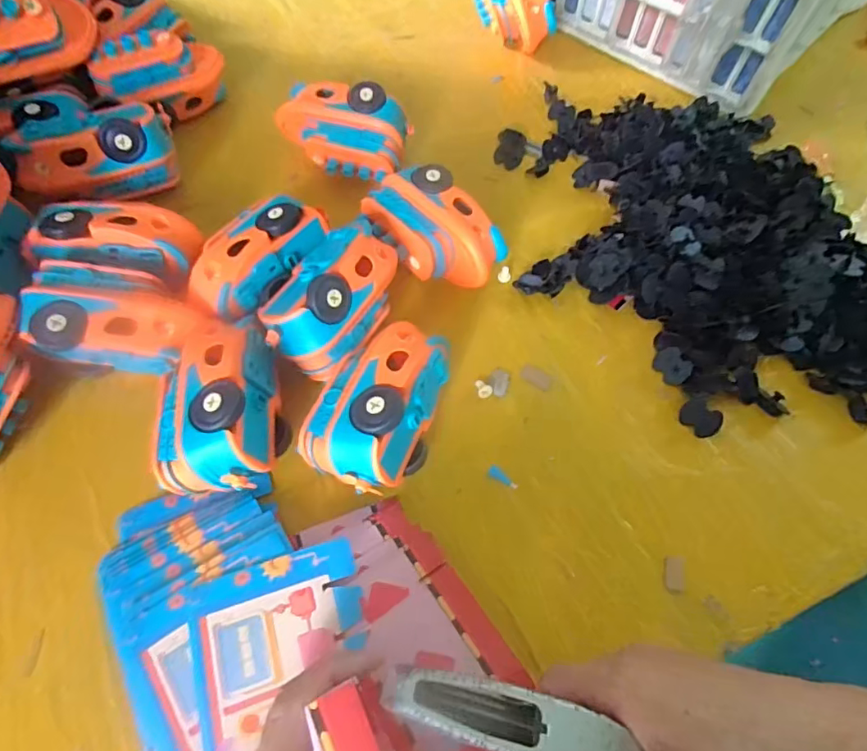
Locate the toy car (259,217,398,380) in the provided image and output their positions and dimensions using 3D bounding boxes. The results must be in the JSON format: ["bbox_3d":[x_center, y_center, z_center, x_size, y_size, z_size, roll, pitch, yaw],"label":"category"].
[{"bbox_3d":[-0.080,-0.063,0.448,0.062,0.087,0.135,9,57,37],"label":"toy car"}]

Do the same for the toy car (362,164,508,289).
[{"bbox_3d":[0.002,-0.132,0.502,0.074,0.072,0.126,-36,68,-22],"label":"toy car"}]

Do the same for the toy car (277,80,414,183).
[{"bbox_3d":[-0.095,-0.254,0.561,0.136,0.078,0.071,16,60,6],"label":"toy car"}]

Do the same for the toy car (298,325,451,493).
[{"bbox_3d":[-0.039,0.021,0.410,0.085,0.075,0.138,19,60,7],"label":"toy car"}]

